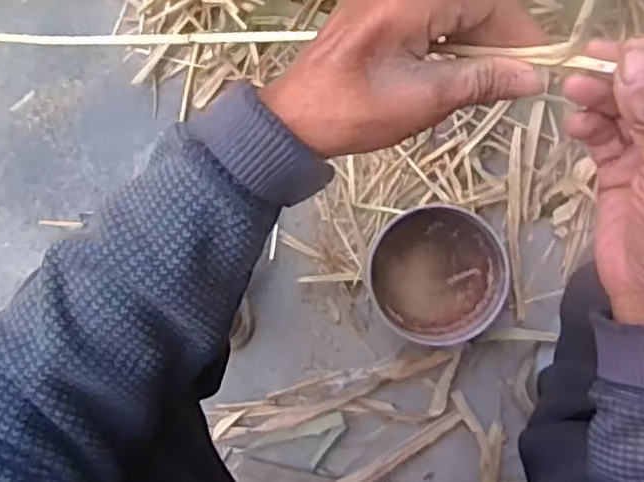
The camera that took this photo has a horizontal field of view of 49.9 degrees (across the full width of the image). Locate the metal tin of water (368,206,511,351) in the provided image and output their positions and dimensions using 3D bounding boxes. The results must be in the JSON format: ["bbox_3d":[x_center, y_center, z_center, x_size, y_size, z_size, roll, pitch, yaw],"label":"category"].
[{"bbox_3d":[0.136,0.040,0.819,0.156,0.068,0.158,0,93,7],"label":"metal tin of water"}]

